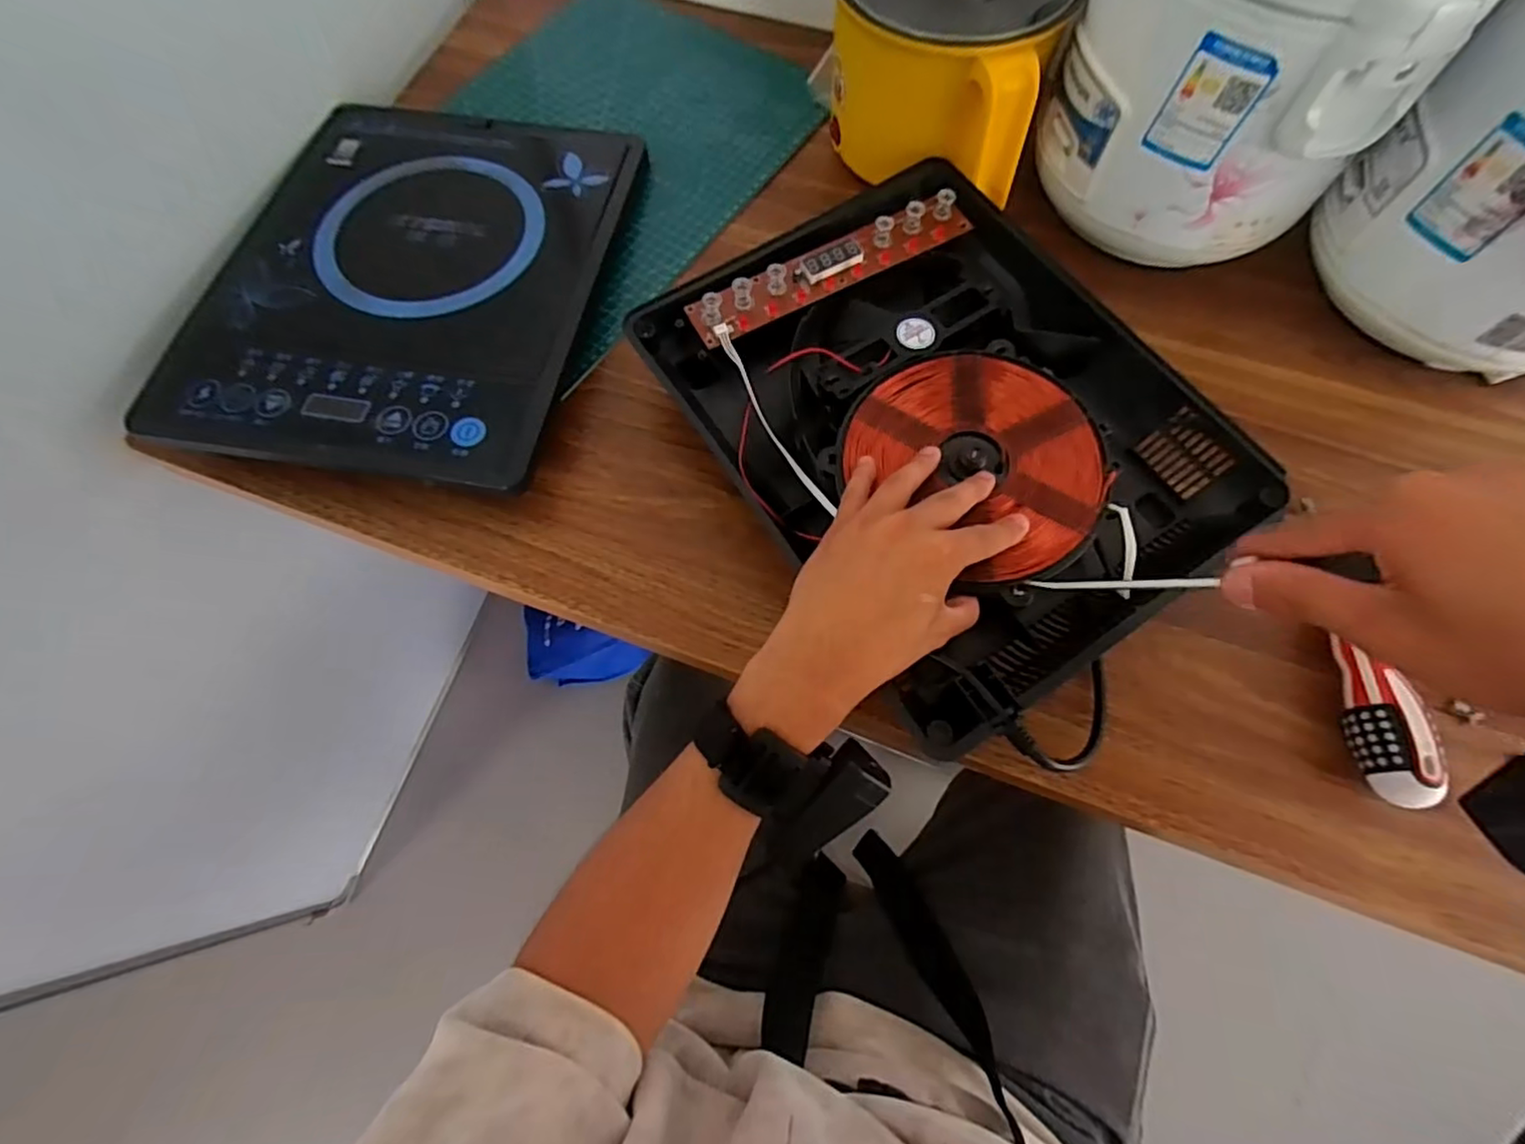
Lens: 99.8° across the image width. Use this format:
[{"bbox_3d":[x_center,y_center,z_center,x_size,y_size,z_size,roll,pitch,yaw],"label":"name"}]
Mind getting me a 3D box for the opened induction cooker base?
[{"bbox_3d":[0.117,-0.095,0.416,0.275,0.052,0.347,-33,72,-11],"label":"opened induction cooker base"}]

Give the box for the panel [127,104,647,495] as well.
[{"bbox_3d":[-0.266,-0.228,0.489,0.284,0.040,0.340,8,70,4],"label":"panel"}]

